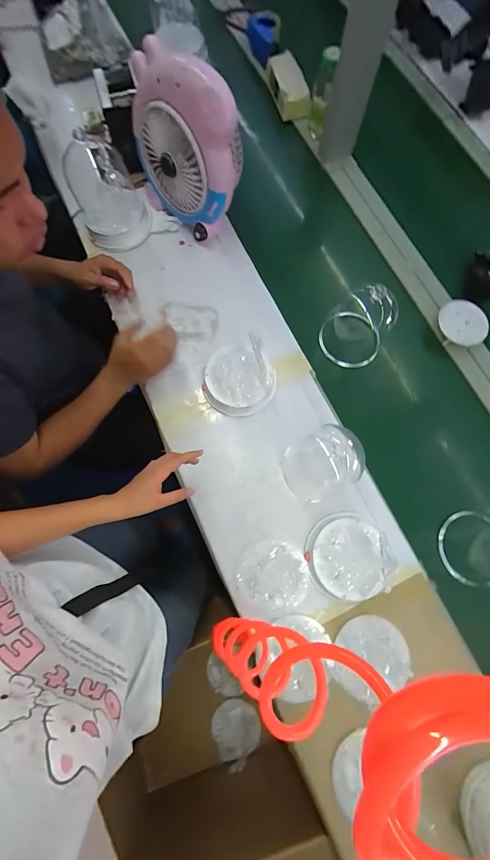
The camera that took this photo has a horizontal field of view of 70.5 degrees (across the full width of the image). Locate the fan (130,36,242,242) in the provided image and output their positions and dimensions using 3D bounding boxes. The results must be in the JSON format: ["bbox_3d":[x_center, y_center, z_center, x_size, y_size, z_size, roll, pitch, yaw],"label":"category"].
[{"bbox_3d":[-0.132,-0.560,0.704,0.270,0.287,0.108,39,78,9],"label":"fan"}]

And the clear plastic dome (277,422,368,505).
[{"bbox_3d":[0.138,0.058,0.626,0.122,0.120,0.117,0,75,-1],"label":"clear plastic dome"}]

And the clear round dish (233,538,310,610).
[{"bbox_3d":[0.048,0.257,0.620,0.125,0.022,0.113,2,73,1],"label":"clear round dish"}]

